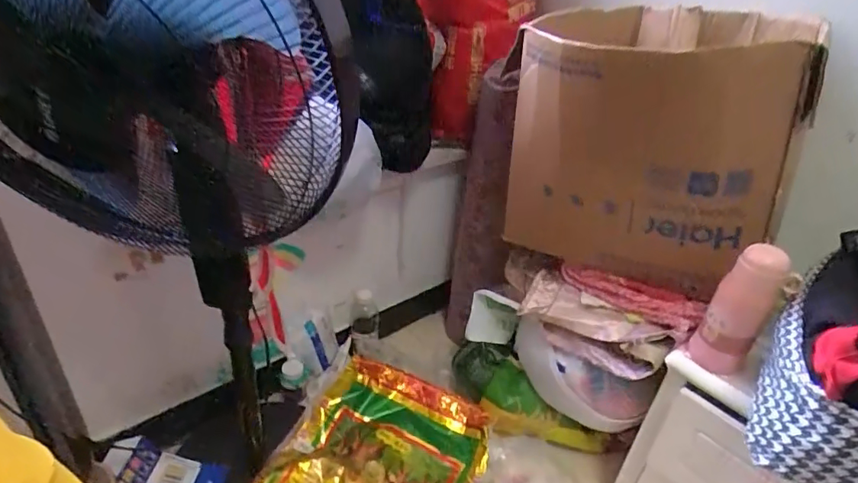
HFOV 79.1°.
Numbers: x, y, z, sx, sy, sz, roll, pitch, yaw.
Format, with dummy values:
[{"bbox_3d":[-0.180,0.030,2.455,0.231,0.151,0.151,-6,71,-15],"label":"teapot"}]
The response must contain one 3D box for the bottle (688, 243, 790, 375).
[{"bbox_3d":[0.483,0.107,0.809,0.079,0.219,0.069,31,41,33],"label":"bottle"}]

